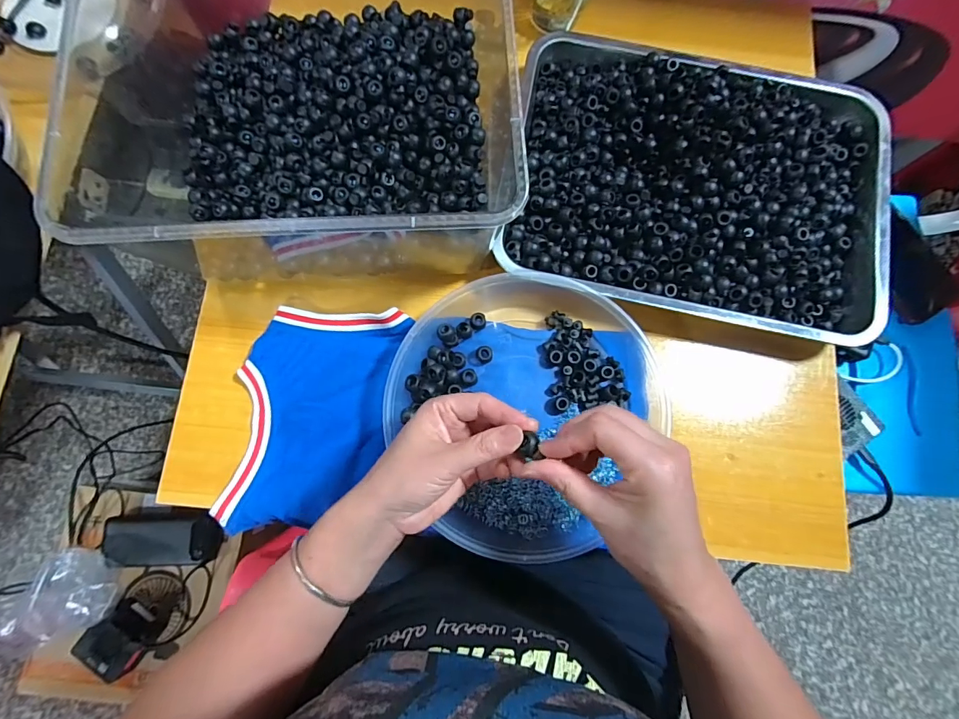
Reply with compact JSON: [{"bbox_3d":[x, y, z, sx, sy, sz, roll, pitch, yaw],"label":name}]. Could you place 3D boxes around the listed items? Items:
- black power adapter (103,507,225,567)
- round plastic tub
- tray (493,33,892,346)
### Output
[{"bbox_3d":[-0.480,0.268,0.653,0.160,0.030,0.078,-1,79,-2],"label":"black power adapter"},{"bbox_3d":[0.031,0.036,0.371,0.209,0.051,0.229,1,81,-4],"label":"round plastic tub"},{"bbox_3d":[0.213,-0.177,0.403,0.347,0.038,0.277,12,79,0],"label":"tray"}]

